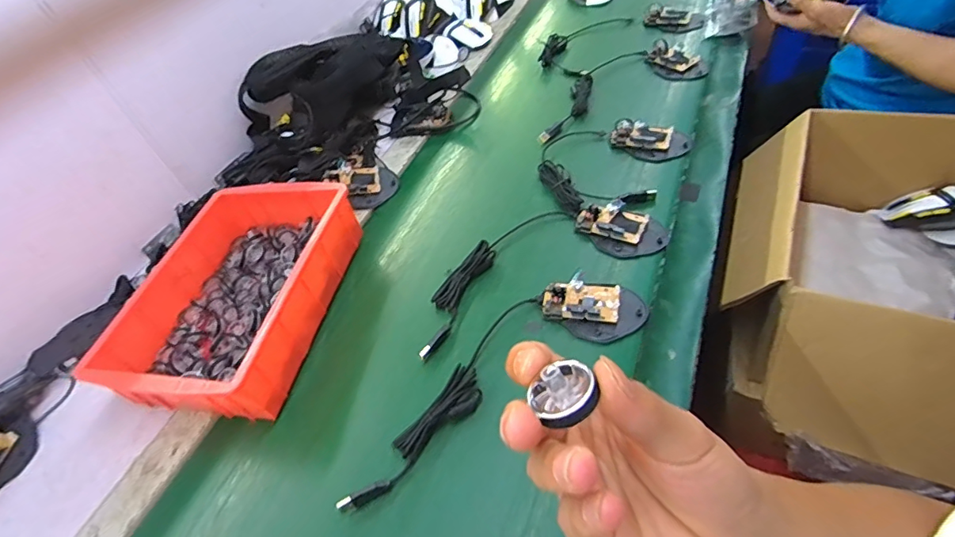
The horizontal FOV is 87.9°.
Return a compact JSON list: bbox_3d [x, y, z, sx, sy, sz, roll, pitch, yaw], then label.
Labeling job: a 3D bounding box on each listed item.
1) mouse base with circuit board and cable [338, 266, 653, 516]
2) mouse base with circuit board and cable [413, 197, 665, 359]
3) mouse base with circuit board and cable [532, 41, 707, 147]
[{"bbox_3d":[0.011,0.101,0.503,0.344,0.030,0.098,-30,49,-12],"label":"mouse base with circuit board and cable"},{"bbox_3d":[0.060,-0.012,0.587,0.309,0.029,0.125,-24,48,-7],"label":"mouse base with circuit board and cable"},{"bbox_3d":[0.206,-0.304,0.799,0.310,0.027,0.140,-27,48,-9],"label":"mouse base with circuit board and cable"}]

